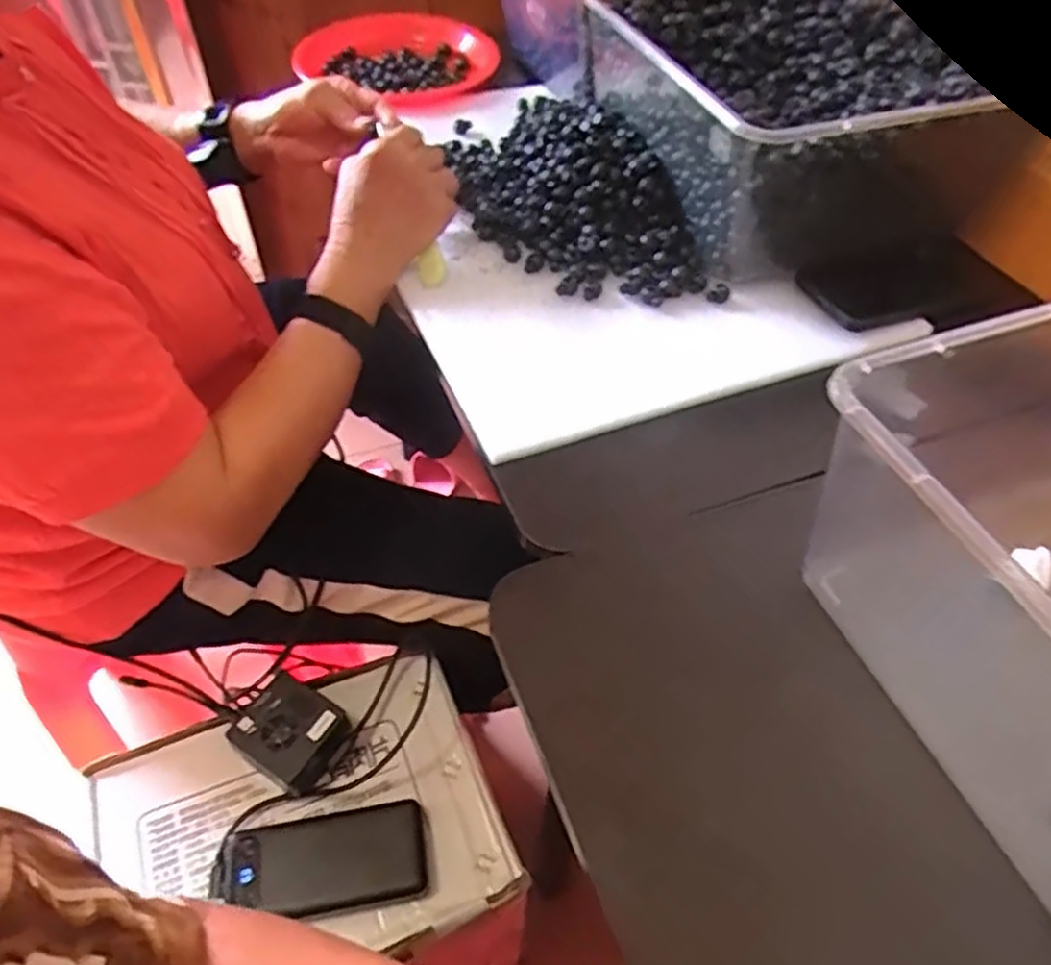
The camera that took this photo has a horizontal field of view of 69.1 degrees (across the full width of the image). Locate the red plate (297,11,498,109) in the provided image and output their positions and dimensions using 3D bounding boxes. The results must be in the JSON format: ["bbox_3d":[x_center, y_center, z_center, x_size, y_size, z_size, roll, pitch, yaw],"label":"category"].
[{"bbox_3d":[-0.143,-0.499,0.905,0.204,0.035,0.214,0,50,0],"label":"red plate"}]

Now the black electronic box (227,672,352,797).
[{"bbox_3d":[-0.204,0.219,0.665,0.083,0.048,0.073,29,56,22],"label":"black electronic box"}]

